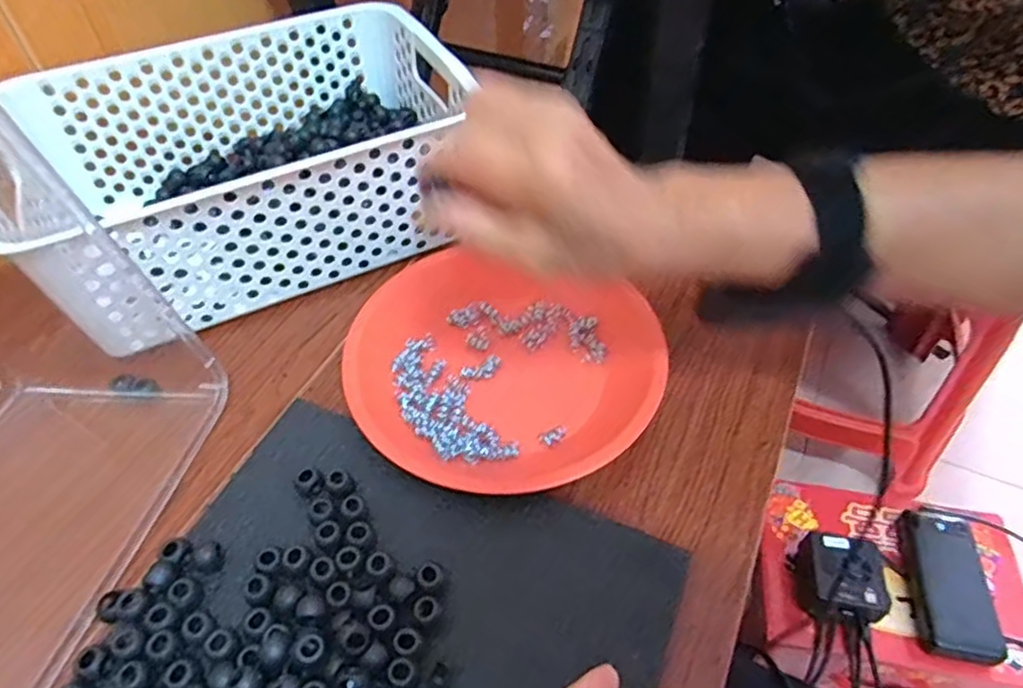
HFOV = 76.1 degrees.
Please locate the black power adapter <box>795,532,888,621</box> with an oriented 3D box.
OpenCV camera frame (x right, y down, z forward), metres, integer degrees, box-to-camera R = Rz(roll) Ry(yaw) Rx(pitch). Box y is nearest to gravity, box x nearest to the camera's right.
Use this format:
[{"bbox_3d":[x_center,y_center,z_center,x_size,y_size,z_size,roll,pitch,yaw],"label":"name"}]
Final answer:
[{"bbox_3d":[0.348,0.246,0.690,0.081,0.050,0.079,12,50,11],"label":"black power adapter"}]

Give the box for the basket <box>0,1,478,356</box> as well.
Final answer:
[{"bbox_3d":[-0.189,-0.132,0.482,0.302,0.106,0.206,-21,52,-16],"label":"basket"}]

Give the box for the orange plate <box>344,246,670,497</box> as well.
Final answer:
[{"bbox_3d":[-0.007,0.010,0.416,0.195,0.025,0.184,0,49,0],"label":"orange plate"}]

